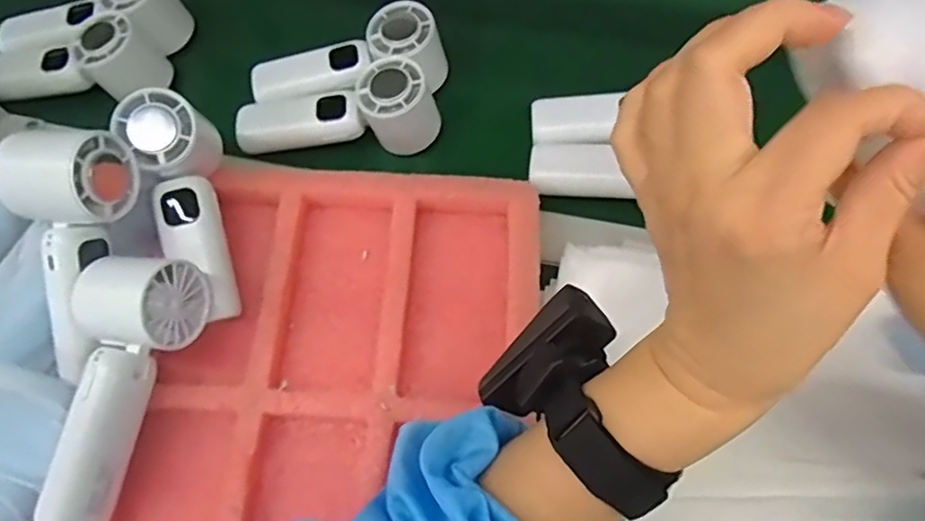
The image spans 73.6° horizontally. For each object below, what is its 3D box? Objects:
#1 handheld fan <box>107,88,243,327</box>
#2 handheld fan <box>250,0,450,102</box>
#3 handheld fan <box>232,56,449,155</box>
[{"bbox_3d":[-0.181,-0.037,0.416,0.054,0.051,0.155,-17,93,-5],"label":"handheld fan"},{"bbox_3d":[-0.091,-0.159,0.496,0.156,0.054,0.061,-4,66,0],"label":"handheld fan"},{"bbox_3d":[-0.095,-0.117,0.480,0.166,0.051,0.049,-5,66,0],"label":"handheld fan"}]

